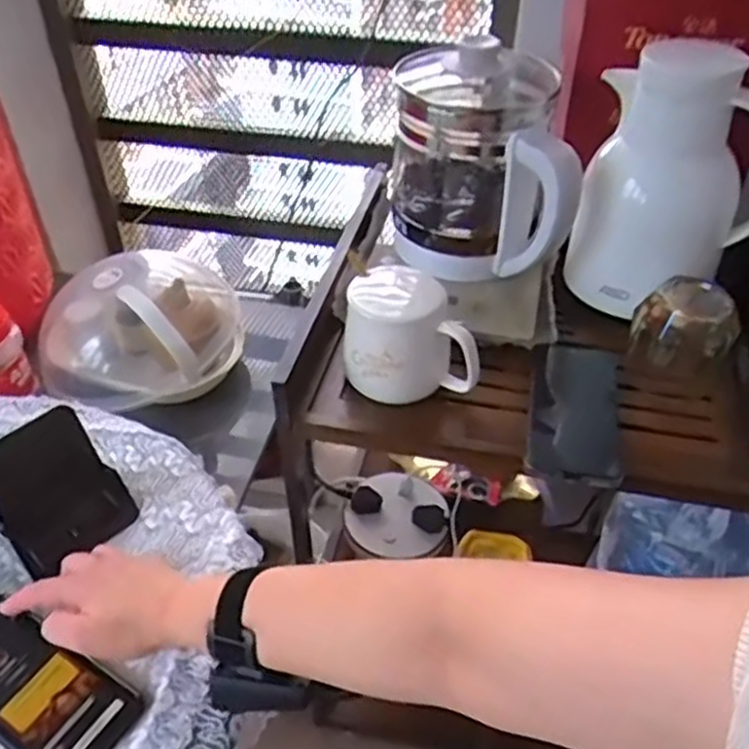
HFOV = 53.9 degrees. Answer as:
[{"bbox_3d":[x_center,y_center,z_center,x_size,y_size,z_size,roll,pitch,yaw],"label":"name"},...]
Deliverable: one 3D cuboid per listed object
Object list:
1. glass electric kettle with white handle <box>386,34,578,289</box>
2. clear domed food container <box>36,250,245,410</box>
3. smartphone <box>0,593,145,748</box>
[{"bbox_3d":[0.110,-0.216,0.742,0.174,0.198,0.172,5,43,6],"label":"glass electric kettle with white handle"},{"bbox_3d":[-0.303,-0.072,0.918,0.239,0.148,0.217,0,43,0],"label":"clear domed food container"},{"bbox_3d":[-0.257,0.233,0.550,0.161,0.013,0.076,23,47,18],"label":"smartphone"}]

